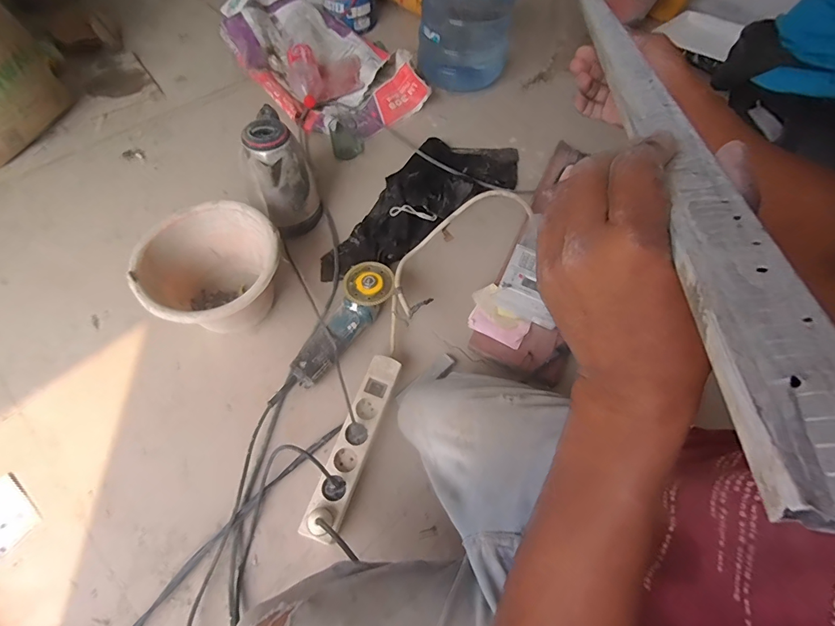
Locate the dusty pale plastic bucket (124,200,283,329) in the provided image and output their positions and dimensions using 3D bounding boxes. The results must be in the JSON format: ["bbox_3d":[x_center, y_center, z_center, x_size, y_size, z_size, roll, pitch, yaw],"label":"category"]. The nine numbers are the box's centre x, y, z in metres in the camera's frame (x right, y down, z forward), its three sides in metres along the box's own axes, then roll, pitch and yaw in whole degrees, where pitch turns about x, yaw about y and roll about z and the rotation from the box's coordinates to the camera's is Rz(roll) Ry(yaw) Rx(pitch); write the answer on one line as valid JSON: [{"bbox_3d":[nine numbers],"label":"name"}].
[{"bbox_3d":[-0.378,-0.067,0.813,0.237,0.154,0.242,1,59,-2],"label":"dusty pale plastic bucket"}]

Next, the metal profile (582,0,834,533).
[{"bbox_3d":[0.151,-0.135,0.275,0.030,0.014,0.547,13,45,5],"label":"metal profile"}]

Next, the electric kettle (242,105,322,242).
[{"bbox_3d":[-0.291,-0.294,0.925,0.135,0.236,0.130,-17,61,-12],"label":"electric kettle"}]

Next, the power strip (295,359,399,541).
[{"bbox_3d":[-0.105,0.211,0.710,0.057,0.053,0.304,18,60,8],"label":"power strip"}]

